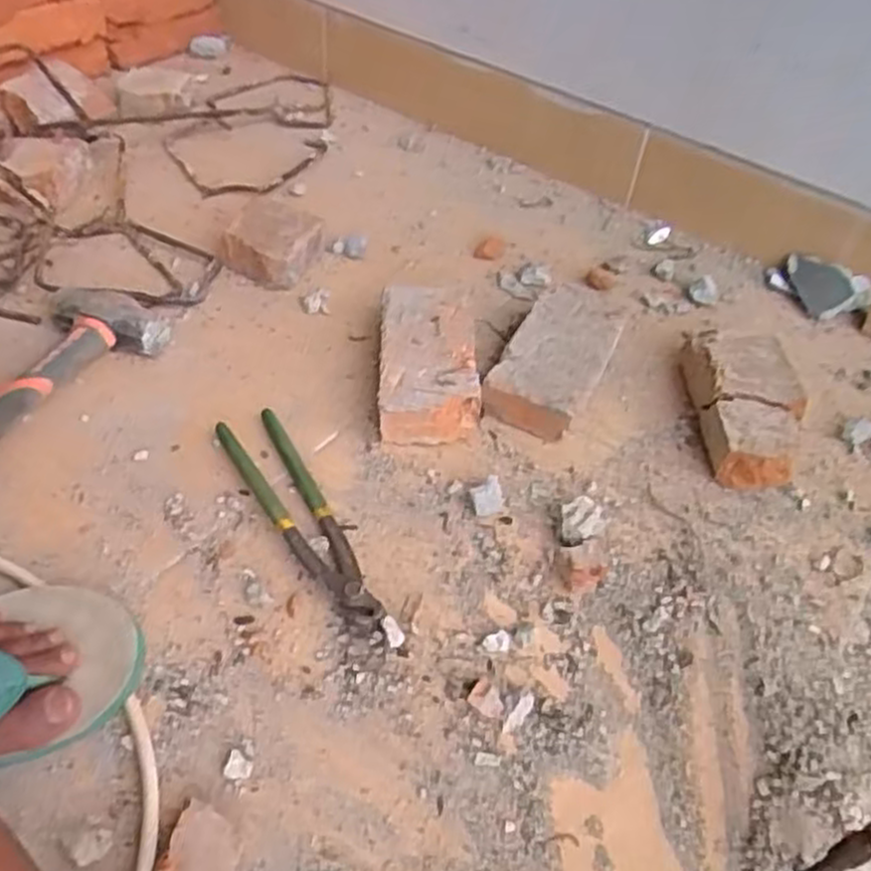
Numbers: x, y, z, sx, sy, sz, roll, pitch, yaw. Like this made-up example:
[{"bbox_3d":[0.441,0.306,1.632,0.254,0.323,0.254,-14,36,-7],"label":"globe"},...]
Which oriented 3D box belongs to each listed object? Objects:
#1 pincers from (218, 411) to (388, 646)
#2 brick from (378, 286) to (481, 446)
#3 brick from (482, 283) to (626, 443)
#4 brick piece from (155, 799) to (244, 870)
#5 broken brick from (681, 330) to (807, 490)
[{"bbox_3d":[-0.103,0.062,0.598,0.048,0.020,0.228,-21,53,-23],"label":"pincers"},{"bbox_3d":[-0.008,-0.067,0.713,0.085,0.047,0.169,2,47,-4],"label":"brick"},{"bbox_3d":[0.112,-0.070,0.729,0.084,0.047,0.166,22,49,15],"label":"brick"},{"bbox_3d":[-0.126,0.229,0.433,0.037,0.026,0.047,10,47,4],"label":"brick piece"},{"bbox_3d":[0.275,-0.028,0.701,0.090,0.048,0.166,2,47,-4],"label":"broken brick"}]

